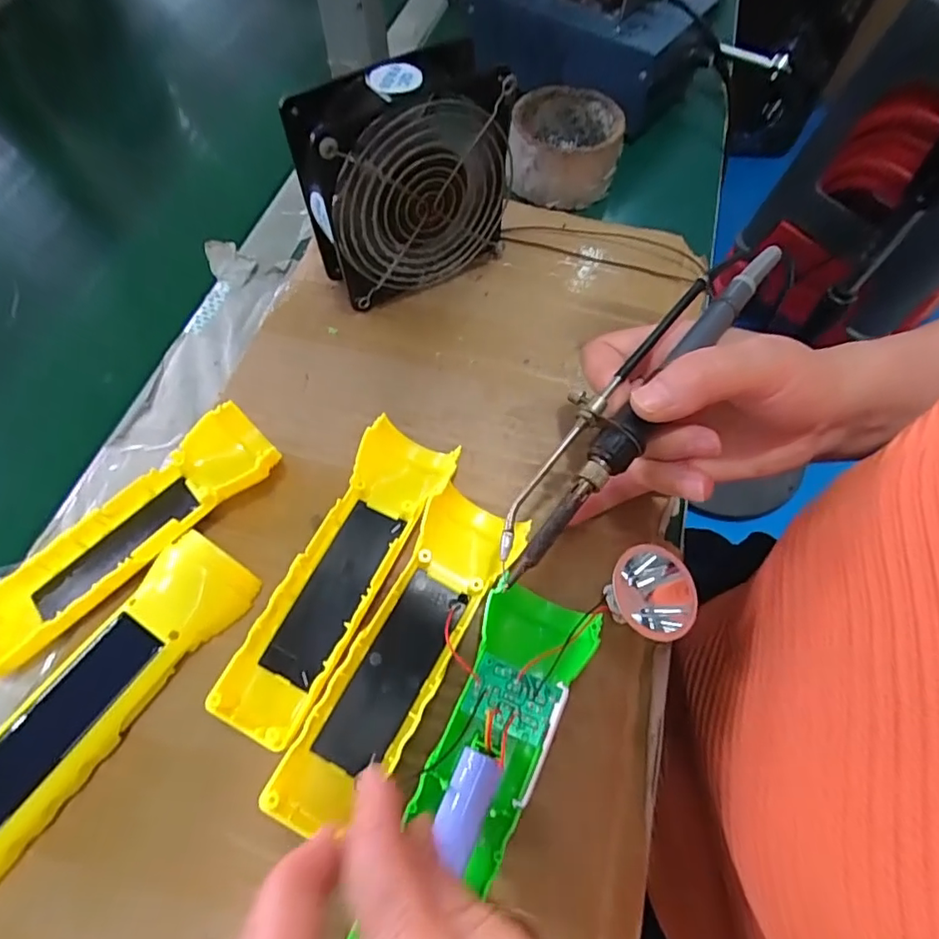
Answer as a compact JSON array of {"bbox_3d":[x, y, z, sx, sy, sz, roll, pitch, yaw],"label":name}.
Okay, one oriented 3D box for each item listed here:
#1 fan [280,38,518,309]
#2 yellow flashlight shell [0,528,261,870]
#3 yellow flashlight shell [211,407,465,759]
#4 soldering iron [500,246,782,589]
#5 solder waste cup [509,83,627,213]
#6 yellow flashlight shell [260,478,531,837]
[{"bbox_3d":[-0.038,-0.173,0.340,0.120,0.121,0.054,-27,66,-14],"label":"fan"},{"bbox_3d":[-0.165,0.103,0.245,0.044,0.031,0.159,30,66,14],"label":"yellow flashlight shell"},{"bbox_3d":[-0.063,0.048,0.277,0.046,0.025,0.164,25,65,12],"label":"yellow flashlight shell"},{"bbox_3d":[0.078,-0.039,0.253,0.032,0.014,0.205,38,75,17],"label":"soldering iron"},{"bbox_3d":[0.073,-0.256,0.432,0.082,0.040,0.085,3,63,0],"label":"solder waste cup"},{"bbox_3d":[-0.027,0.083,0.259,0.050,0.025,0.160,24,65,11],"label":"yellow flashlight shell"}]

